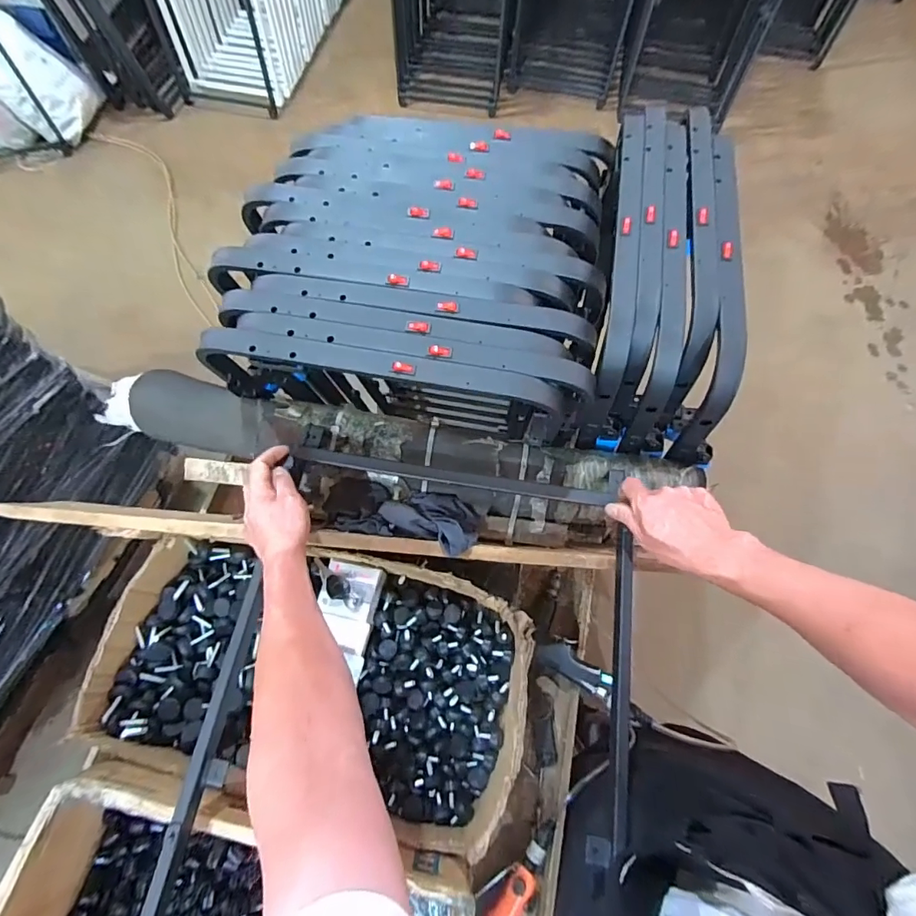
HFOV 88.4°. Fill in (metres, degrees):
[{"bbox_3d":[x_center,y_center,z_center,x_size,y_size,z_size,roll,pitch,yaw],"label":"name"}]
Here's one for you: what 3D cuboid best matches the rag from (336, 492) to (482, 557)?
[{"bbox_3d":[-0.072,0.086,0.703,0.209,0.051,0.085,14,69,5],"label":"rag"}]

